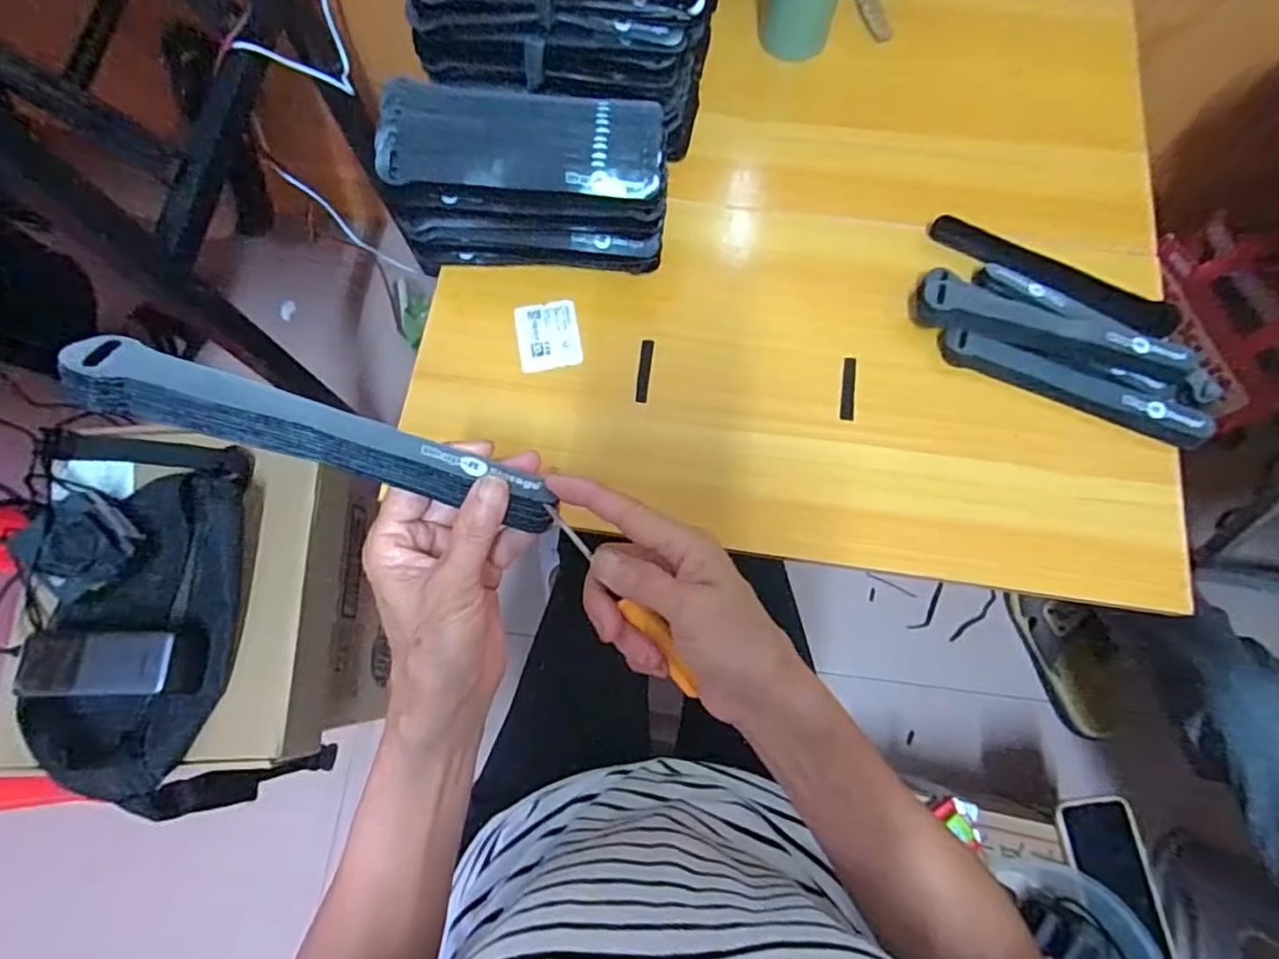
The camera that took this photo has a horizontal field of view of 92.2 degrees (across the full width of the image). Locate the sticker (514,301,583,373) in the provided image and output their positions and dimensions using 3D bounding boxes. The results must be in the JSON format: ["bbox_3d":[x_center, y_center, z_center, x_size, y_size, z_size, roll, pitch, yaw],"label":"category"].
[{"bbox_3d":[-0.075,-0.118,0.503,0.050,0.004,0.059,-10,75,-3],"label":"sticker"}]

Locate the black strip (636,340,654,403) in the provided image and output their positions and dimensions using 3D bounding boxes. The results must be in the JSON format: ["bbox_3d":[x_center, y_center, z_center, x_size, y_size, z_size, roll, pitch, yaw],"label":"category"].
[{"bbox_3d":[0.004,-0.087,0.492,0.009,0.004,0.055,7,75,2],"label":"black strip"}]

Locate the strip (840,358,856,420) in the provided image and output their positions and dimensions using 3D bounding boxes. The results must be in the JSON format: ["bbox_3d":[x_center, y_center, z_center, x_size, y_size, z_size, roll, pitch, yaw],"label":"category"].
[{"bbox_3d":[0.165,-0.072,0.485,0.009,0.004,0.052,8,75,2],"label":"strip"}]

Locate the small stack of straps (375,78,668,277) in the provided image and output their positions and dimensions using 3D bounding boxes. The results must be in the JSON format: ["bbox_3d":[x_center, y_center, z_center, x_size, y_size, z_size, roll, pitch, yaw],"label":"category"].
[{"bbox_3d":[-0.082,-0.238,0.483,0.207,0.093,0.107,3,75,1],"label":"small stack of straps"}]

